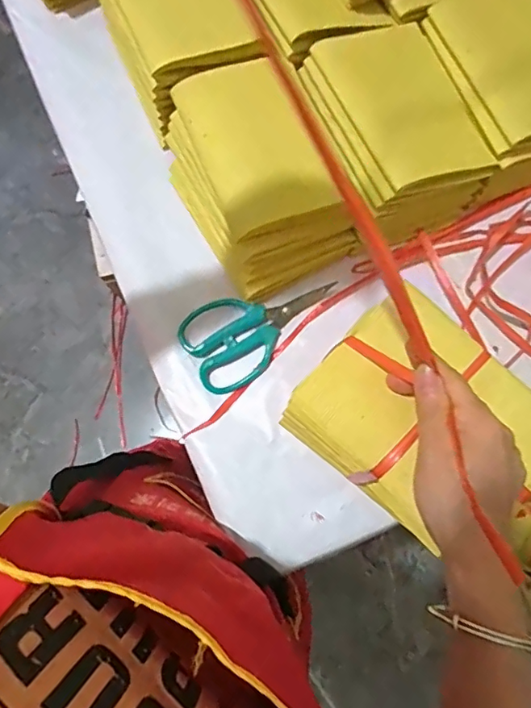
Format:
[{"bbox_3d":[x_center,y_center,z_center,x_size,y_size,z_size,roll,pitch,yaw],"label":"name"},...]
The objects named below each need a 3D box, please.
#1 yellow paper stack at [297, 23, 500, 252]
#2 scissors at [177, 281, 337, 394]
[{"bbox_3d":[0.113,-0.202,0.487,0.125,0.089,0.173,-26,79,-5],"label":"yellow paper stack"},{"bbox_3d":[-0.005,-0.028,0.500,0.145,0.017,0.080,-31,80,-6],"label":"scissors"}]

